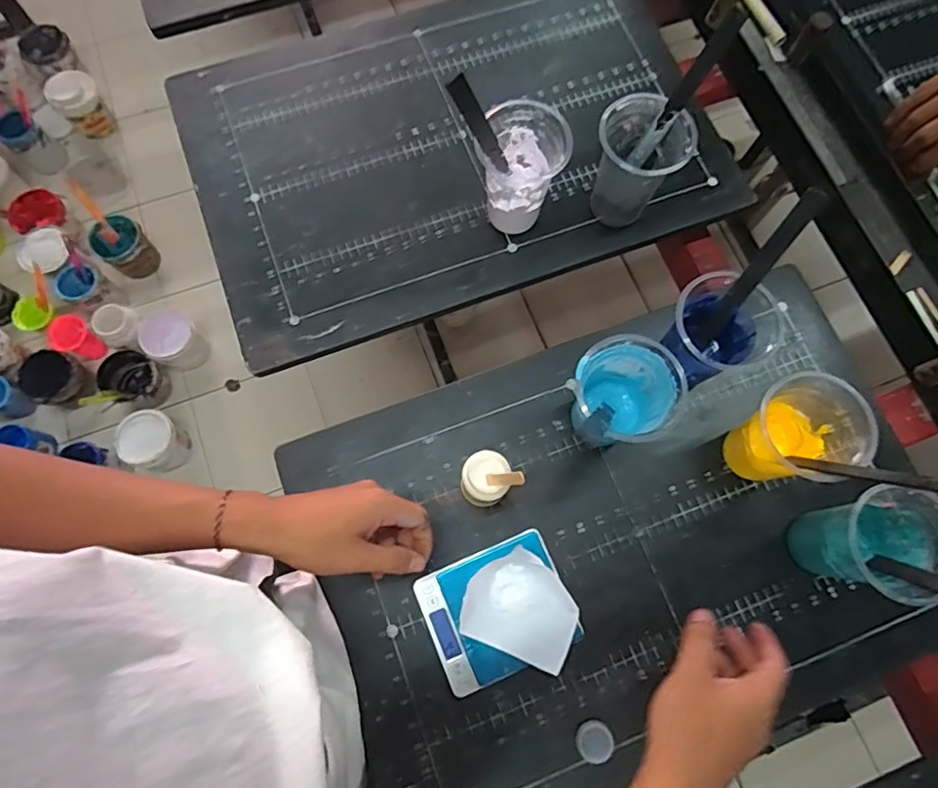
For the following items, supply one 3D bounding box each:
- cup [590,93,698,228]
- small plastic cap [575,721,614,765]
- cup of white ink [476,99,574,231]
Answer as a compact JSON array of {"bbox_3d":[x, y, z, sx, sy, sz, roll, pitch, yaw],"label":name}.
[{"bbox_3d":[0.168,-0.233,0.569,0.089,0.116,0.080,28,78,6],"label":"cup"},{"bbox_3d":[0.110,0.304,0.483,0.031,0.005,0.031,0,76,0],"label":"small plastic cap"},{"bbox_3d":[0.053,-0.228,0.573,0.084,0.121,0.078,0,76,0],"label":"cup of white ink"}]

